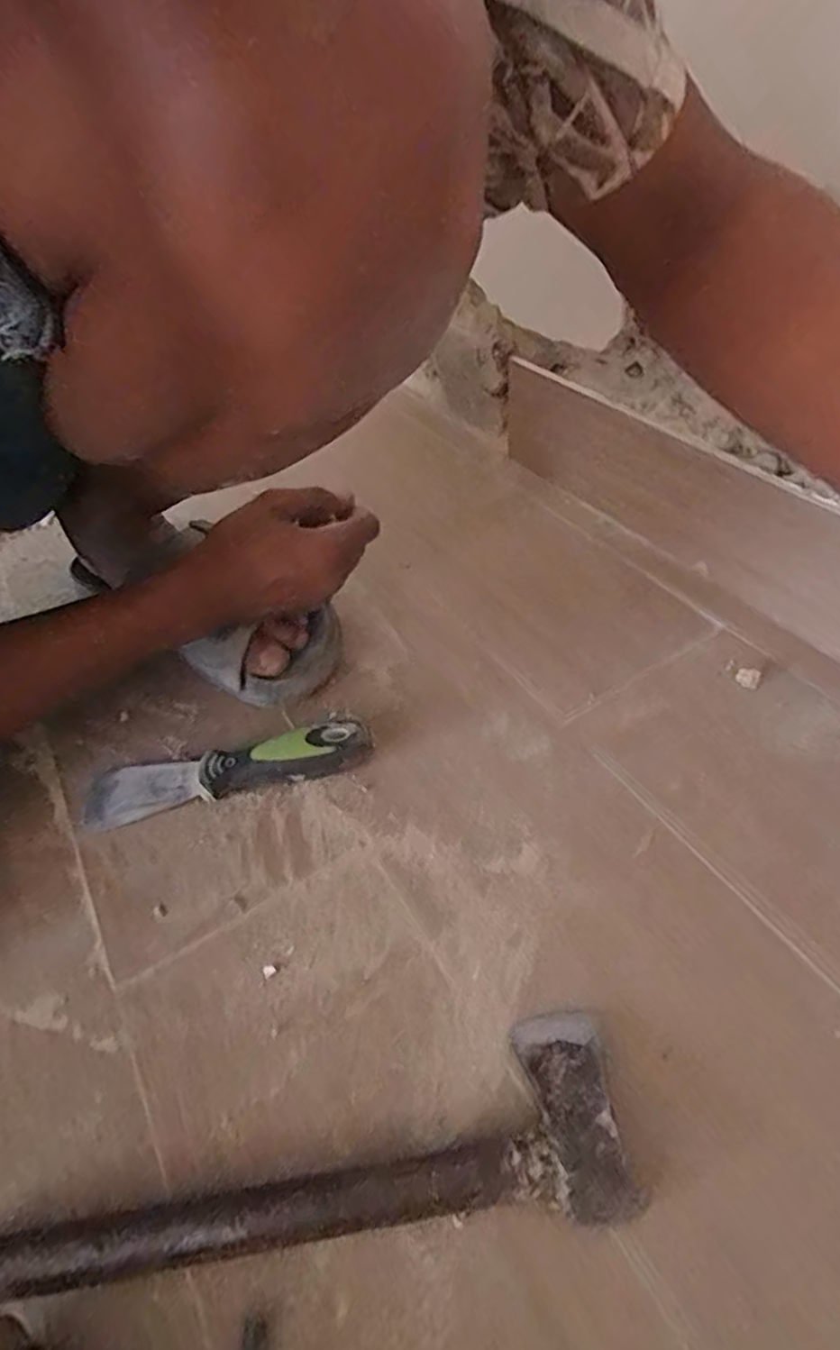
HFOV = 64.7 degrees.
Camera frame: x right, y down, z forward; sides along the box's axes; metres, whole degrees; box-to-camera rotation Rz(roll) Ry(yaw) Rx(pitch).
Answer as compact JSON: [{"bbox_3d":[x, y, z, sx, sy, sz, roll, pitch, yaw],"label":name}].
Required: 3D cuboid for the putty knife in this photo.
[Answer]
[{"bbox_3d":[-0.121,0.057,0.413,0.179,0.027,0.041,-10,46,-3],"label":"putty knife"}]

